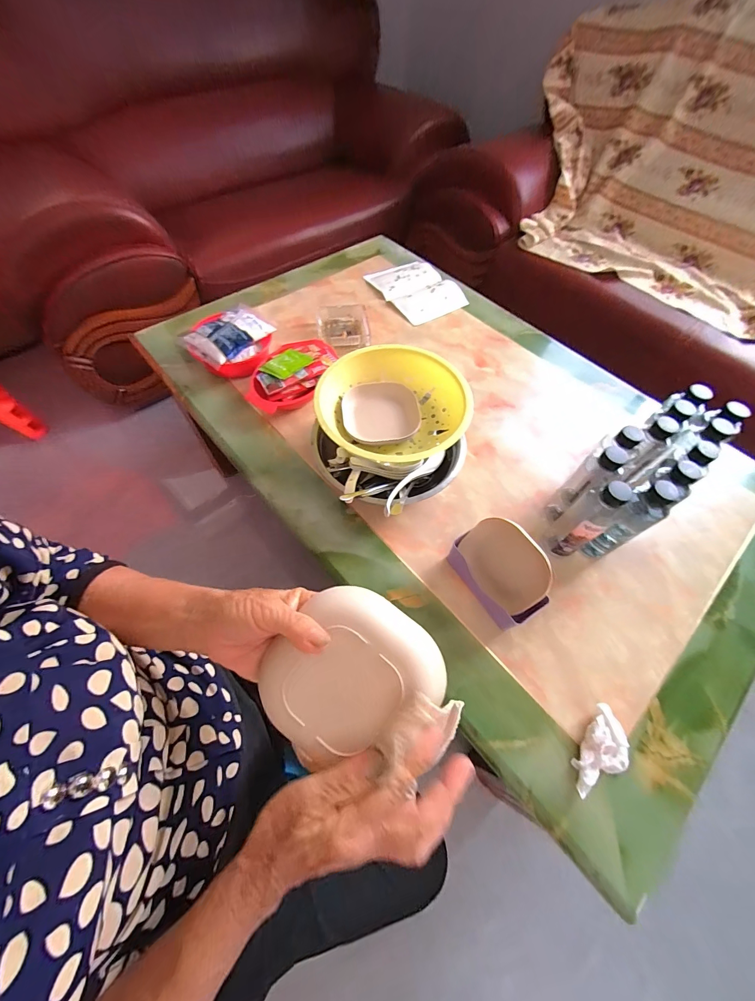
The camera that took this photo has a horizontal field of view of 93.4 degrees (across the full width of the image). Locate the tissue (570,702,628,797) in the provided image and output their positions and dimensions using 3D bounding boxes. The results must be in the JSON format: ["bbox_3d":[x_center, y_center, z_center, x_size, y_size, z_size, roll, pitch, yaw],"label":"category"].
[{"bbox_3d":[0.282,0.320,0.445,0.056,0.024,0.103,39,66,19],"label":"tissue"}]

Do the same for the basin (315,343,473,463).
[{"bbox_3d":[0.017,-0.155,0.607,0.230,0.073,0.245,1,61,-2],"label":"basin"}]

